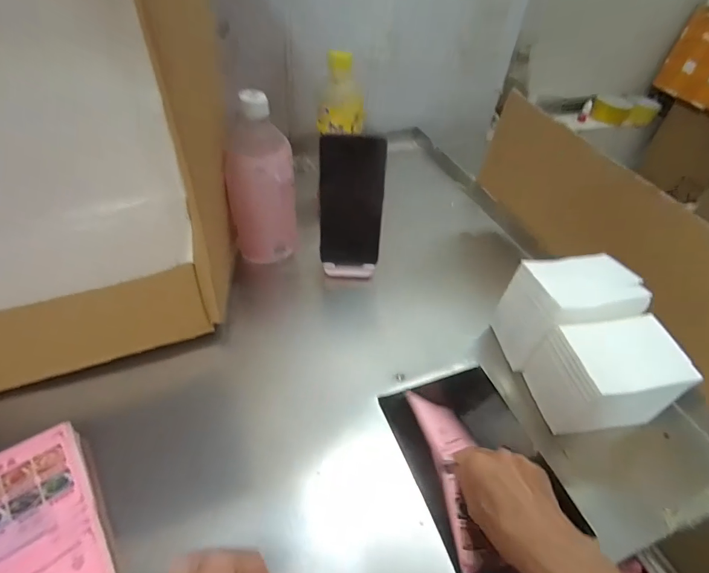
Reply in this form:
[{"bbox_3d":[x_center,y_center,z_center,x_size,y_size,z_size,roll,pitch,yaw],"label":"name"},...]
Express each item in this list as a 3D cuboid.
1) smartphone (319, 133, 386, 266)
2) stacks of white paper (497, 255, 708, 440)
[{"bbox_3d":[-0.003,-0.098,0.464,0.074,0.158,0.004,3,29,0],"label":"smartphone"},{"bbox_3d":[0.228,0.056,0.381,0.102,0.109,0.143,-5,47,-12],"label":"stacks of white paper"}]

